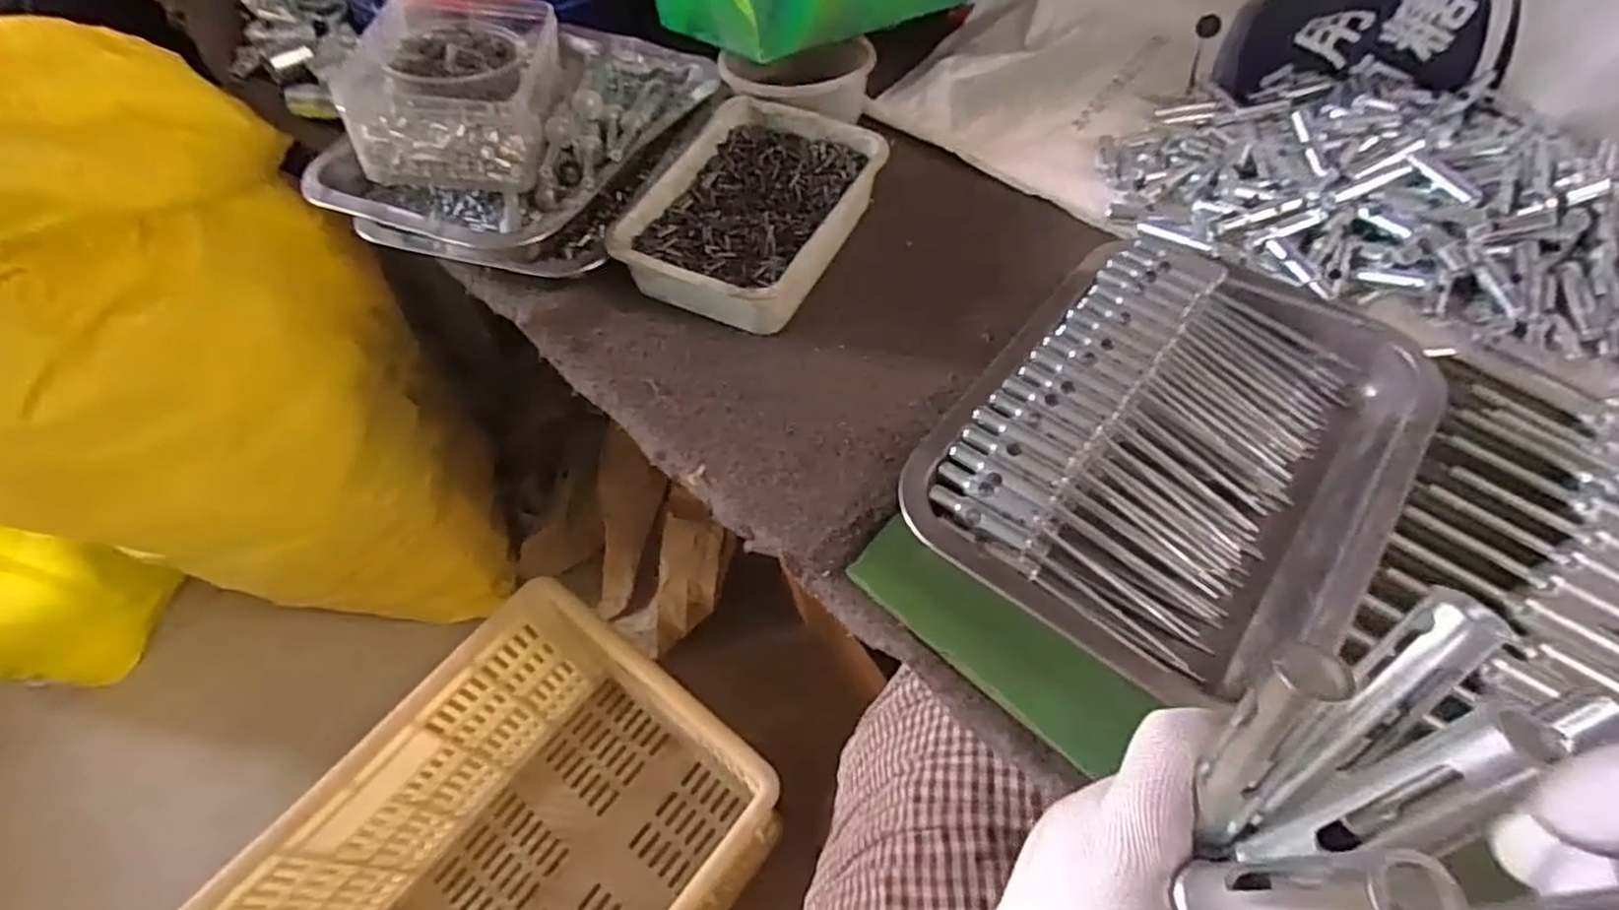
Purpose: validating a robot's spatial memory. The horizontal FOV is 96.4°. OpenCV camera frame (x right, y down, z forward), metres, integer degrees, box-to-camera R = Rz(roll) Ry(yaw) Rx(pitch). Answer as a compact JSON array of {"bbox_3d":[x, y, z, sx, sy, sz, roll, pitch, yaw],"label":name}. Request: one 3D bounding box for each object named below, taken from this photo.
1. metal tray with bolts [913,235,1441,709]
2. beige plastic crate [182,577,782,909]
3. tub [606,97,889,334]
[{"bbox_3d":[0.183,-0.013,0.361,0.184,0.035,0.245,32,64,21],"label":"metal tray with bolts"},{"bbox_3d":[-0.282,0.413,0.657,0.311,0.264,0.458,31,63,20],"label":"beige plastic crate"},{"bbox_3d":[-0.040,-0.160,0.476,0.130,0.038,0.181,23,61,17],"label":"tub"}]

